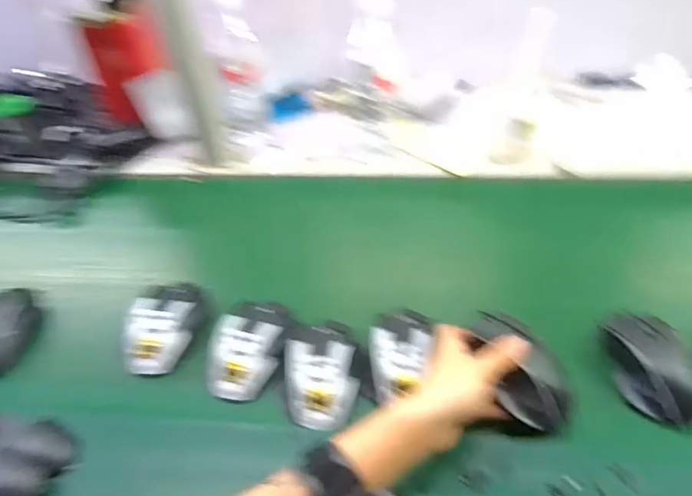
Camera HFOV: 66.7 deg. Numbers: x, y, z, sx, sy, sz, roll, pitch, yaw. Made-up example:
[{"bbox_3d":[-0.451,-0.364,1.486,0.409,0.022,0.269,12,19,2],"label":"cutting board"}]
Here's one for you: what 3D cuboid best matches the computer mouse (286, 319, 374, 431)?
[{"bbox_3d":[-0.017,0.120,0.506,0.078,0.030,0.096,-8,43,-4],"label":"computer mouse"}]

